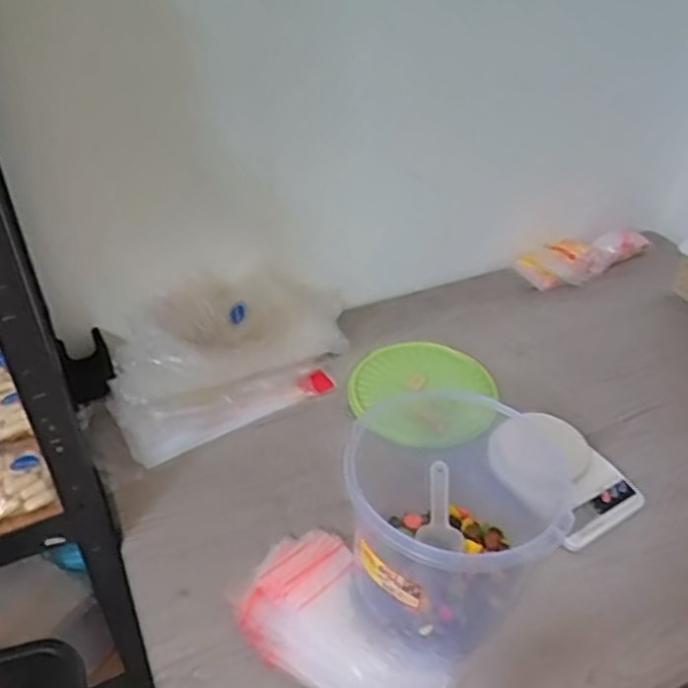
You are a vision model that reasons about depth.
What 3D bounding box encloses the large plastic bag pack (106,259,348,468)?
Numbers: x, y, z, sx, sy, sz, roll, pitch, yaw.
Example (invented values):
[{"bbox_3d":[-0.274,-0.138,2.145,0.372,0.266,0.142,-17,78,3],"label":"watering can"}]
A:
[{"bbox_3d":[-0.152,0.003,0.978,0.349,0.139,0.168,-20,45,-24],"label":"large plastic bag pack"}]

